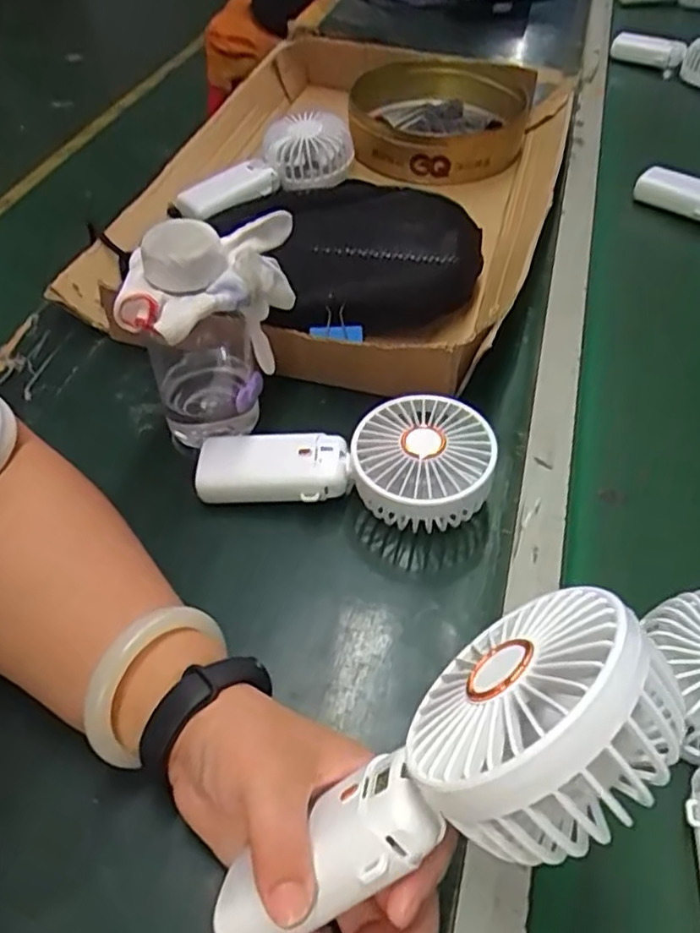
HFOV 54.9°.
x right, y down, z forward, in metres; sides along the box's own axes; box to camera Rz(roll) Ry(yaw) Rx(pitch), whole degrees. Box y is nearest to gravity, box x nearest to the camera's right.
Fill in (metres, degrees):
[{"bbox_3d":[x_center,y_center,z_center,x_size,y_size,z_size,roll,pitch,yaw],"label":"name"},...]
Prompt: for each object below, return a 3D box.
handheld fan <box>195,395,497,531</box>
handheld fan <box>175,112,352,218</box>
[{"bbox_3d":[-0.002,-0.008,0.435,0.183,0.048,0.087,11,50,6],"label":"handheld fan"},{"bbox_3d":[-0.074,-0.276,0.648,0.178,0.041,0.080,-43,82,-15],"label":"handheld fan"}]

